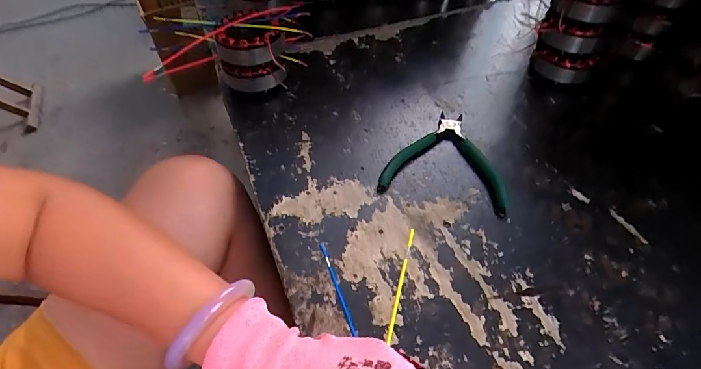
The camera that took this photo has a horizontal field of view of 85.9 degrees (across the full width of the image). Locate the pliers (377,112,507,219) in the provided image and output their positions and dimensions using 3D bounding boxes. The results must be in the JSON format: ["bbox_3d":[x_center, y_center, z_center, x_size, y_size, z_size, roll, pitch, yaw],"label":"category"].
[{"bbox_3d":[0.112,-0.033,0.432,0.130,0.013,0.137,12,49,11],"label":"pliers"}]

